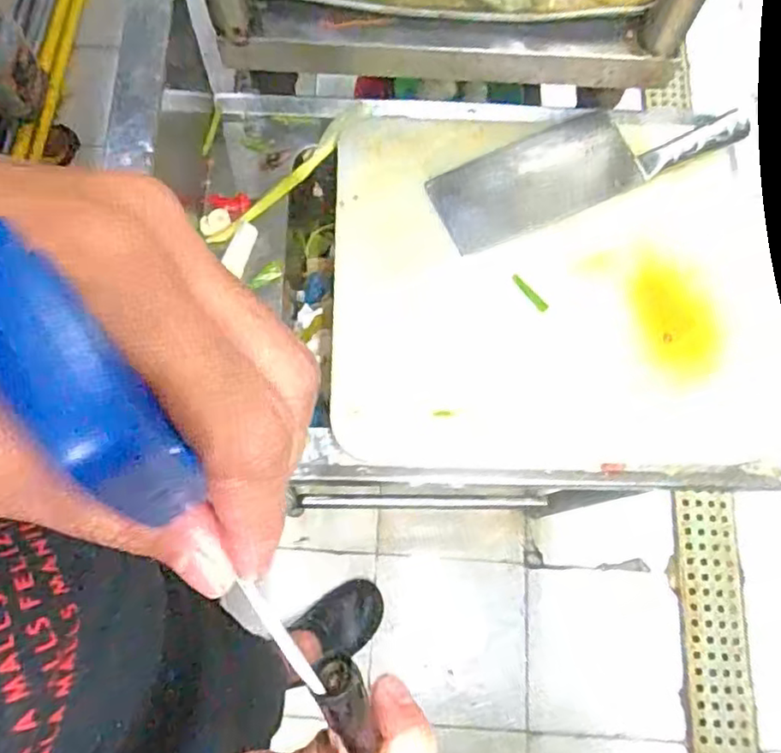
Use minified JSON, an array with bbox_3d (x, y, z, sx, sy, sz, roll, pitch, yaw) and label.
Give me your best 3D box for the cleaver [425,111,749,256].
[{"bbox_3d":[0.189,-0.216,0.624,0.310,0.023,0.094,-24,75,-9],"label":"cleaver"}]

